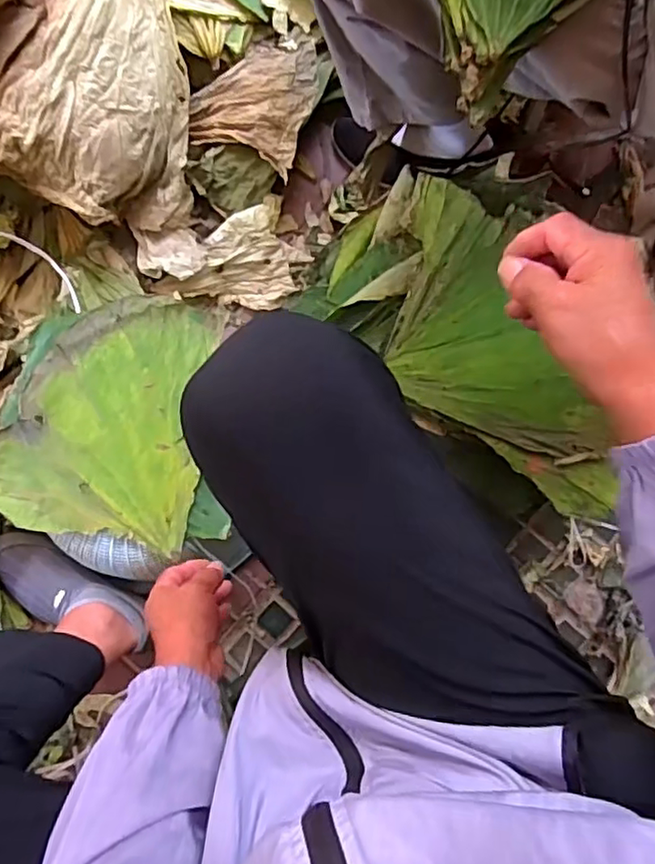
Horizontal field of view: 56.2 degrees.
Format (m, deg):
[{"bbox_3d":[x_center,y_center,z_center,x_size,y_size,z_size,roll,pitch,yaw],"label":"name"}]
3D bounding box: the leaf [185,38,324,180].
[{"bbox_3d":[-0.094,-0.457,0.820,0.163,0.058,0.168,0,85,2],"label":"leaf"}]

